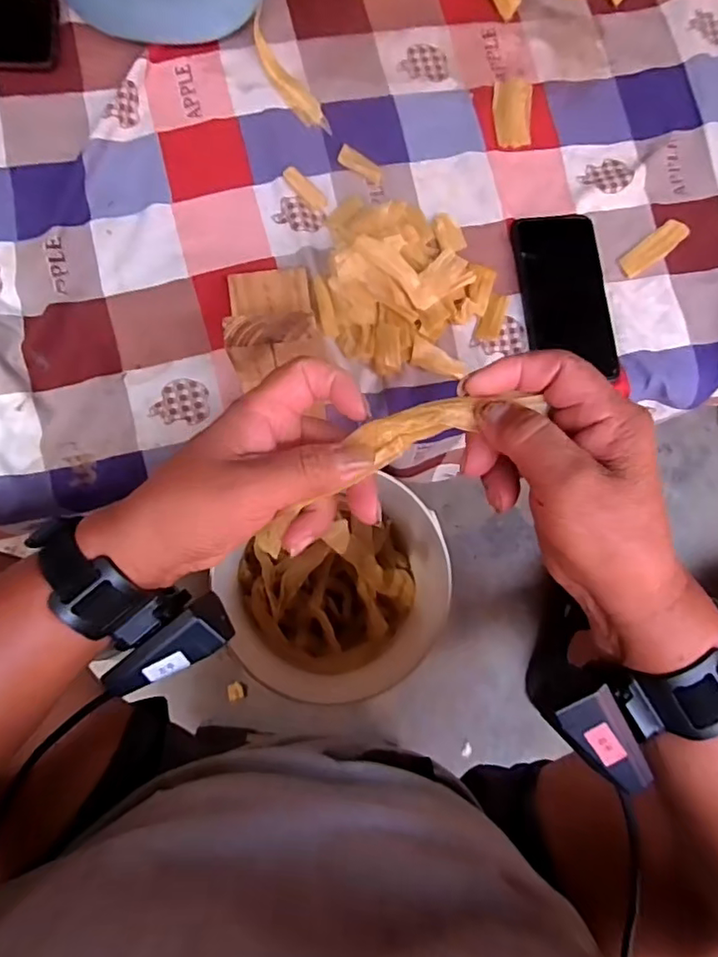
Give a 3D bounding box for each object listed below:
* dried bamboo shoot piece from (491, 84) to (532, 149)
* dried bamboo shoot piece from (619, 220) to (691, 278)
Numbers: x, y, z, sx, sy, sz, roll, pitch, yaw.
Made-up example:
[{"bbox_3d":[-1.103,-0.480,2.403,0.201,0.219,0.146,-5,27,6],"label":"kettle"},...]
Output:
[{"bbox_3d":[0.154,-0.364,0.562,0.040,0.004,0.069,6,82,-3],"label":"dried bamboo shoot piece"},{"bbox_3d":[0.284,-0.222,0.544,0.076,0.008,0.025,-40,87,-8],"label":"dried bamboo shoot piece"}]

